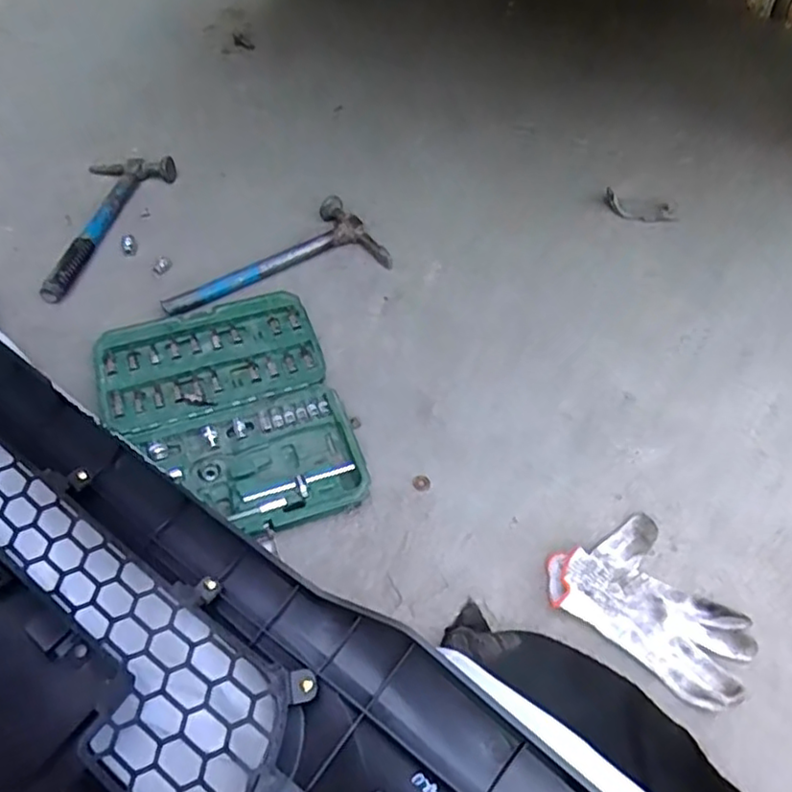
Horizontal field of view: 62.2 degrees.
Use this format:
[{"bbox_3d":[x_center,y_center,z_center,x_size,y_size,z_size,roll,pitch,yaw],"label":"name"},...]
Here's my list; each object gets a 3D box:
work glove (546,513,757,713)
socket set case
[{"bbox_3d":[0.233,0.196,0.589,0.133,0.021,0.170,-28,59,-21],"label":"work glove"},{"bbox_3d":[-0.176,0.016,0.684,0.226,0.032,0.276,-17,55,-14],"label":"socket set case"}]

